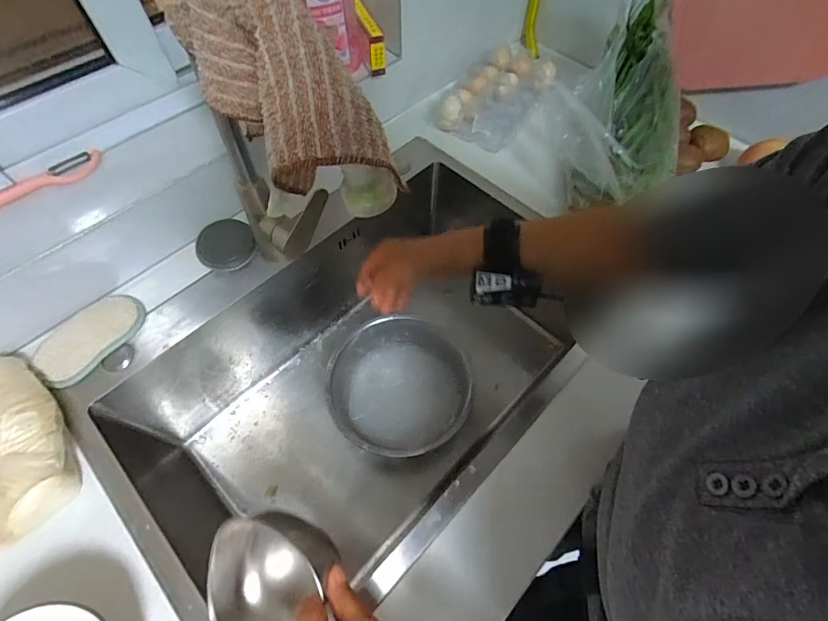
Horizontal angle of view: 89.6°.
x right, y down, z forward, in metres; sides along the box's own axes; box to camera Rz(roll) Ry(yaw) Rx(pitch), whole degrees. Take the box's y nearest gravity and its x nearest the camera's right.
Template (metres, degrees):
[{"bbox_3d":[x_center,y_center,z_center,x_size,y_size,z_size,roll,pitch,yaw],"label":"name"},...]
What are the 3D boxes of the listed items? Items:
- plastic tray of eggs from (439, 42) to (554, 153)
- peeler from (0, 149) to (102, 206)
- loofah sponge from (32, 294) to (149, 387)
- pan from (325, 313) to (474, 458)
[{"bbox_3d":[0.150,-0.382,0.742,0.141,0.056,0.211,27,63,14],"label":"plastic tray of eggs"},{"bbox_3d":[-0.455,-0.156,0.504,0.043,0.016,0.149,36,66,18],"label":"peeler"},{"bbox_3d":[-0.405,0.034,0.524,0.067,0.011,0.130,41,67,0],"label":"loofah sponge"},{"bbox_3d":[-0.019,0.116,0.676,0.221,0.070,0.234,0,60,0],"label":"pan"}]

